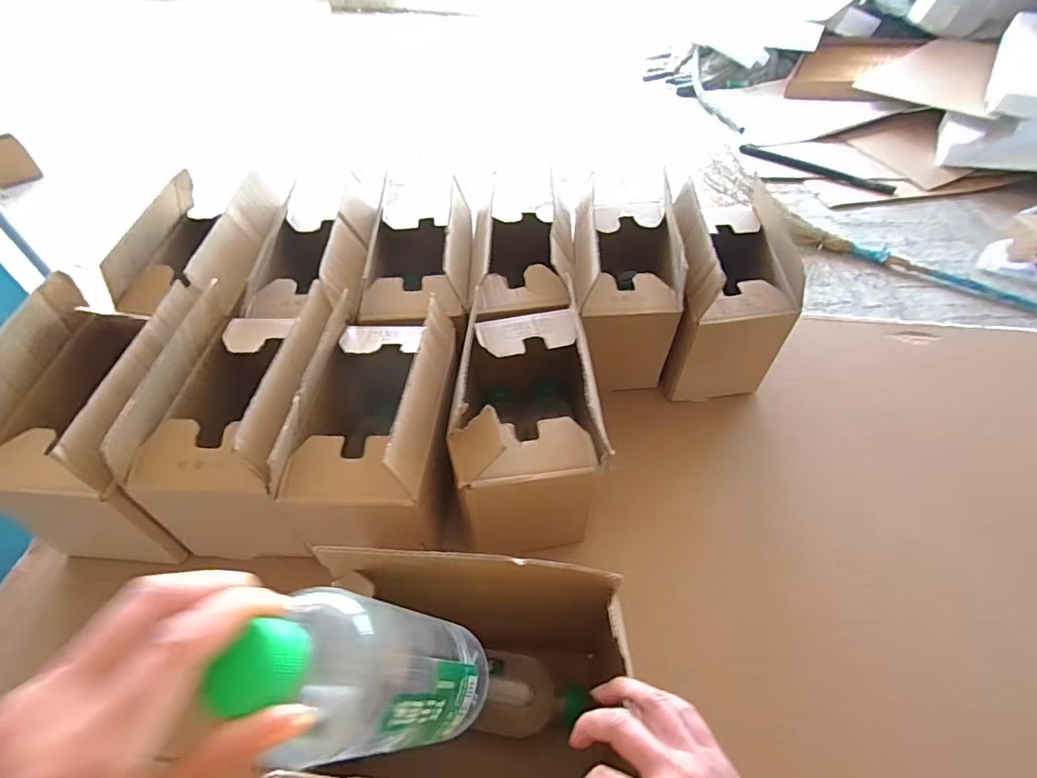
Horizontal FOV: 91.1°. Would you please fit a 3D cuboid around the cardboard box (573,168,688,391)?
[{"bbox_3d":[0.150,-0.139,0.724,0.157,0.217,0.241,3,51,1],"label":"cardboard box"}]

